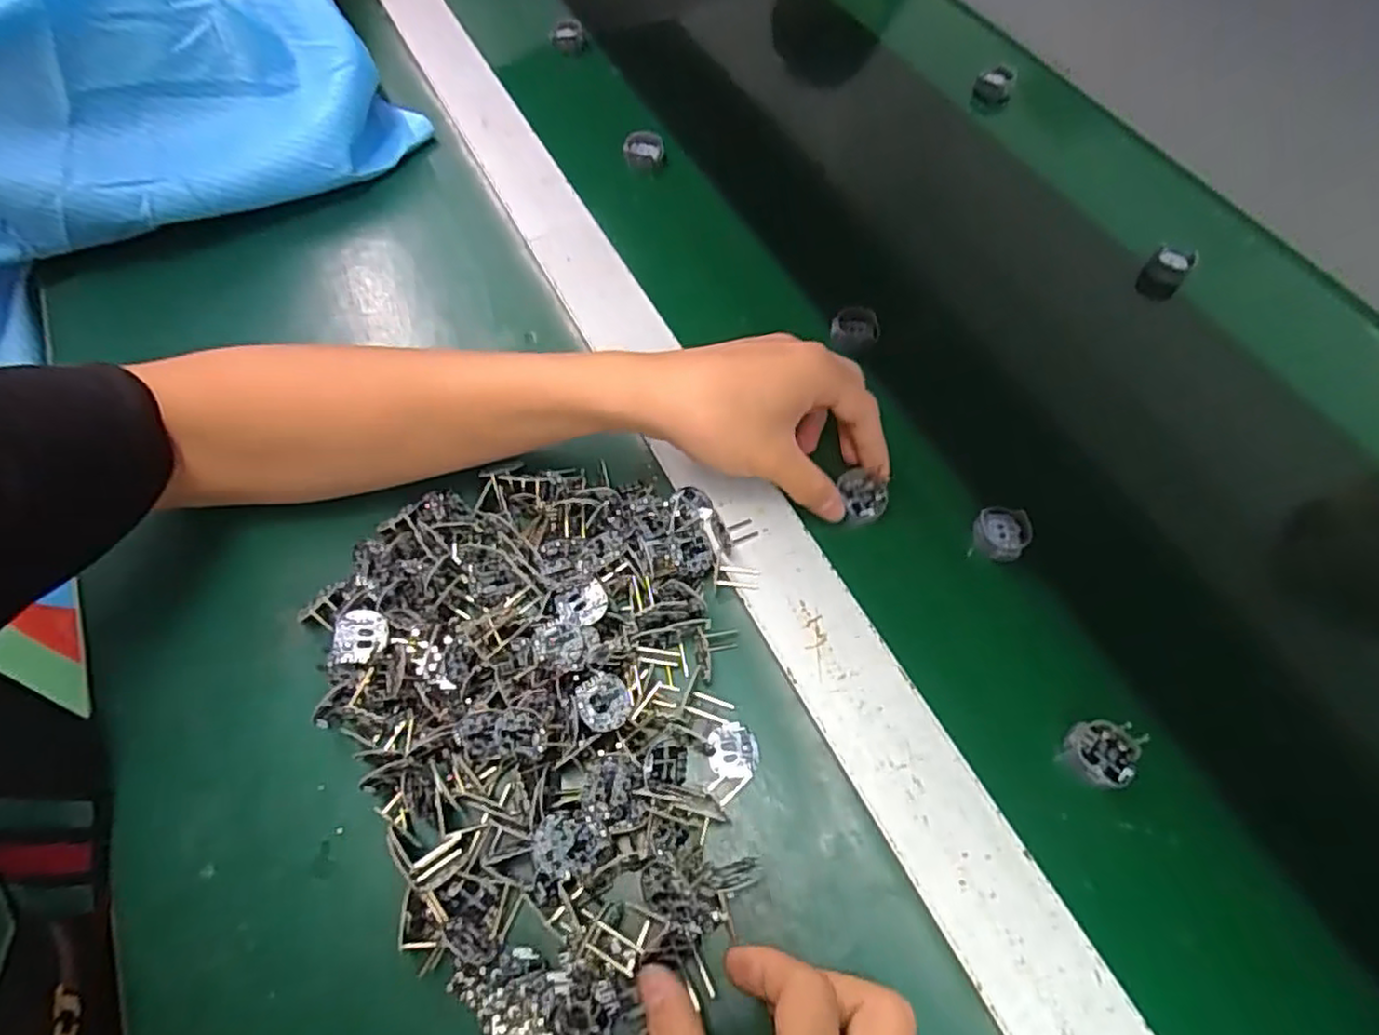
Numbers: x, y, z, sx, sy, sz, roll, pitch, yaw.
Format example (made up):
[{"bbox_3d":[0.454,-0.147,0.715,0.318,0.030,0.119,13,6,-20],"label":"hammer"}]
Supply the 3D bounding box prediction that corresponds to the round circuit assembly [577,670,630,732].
[{"bbox_3d":[-0.037,0.079,0.302,0.022,0.004,0.025,-10,62,-4],"label":"round circuit assembly"}]

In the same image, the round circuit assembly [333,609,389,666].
[{"bbox_3d":[-0.150,0.055,0.321,0.023,0.004,0.024,1,77,-3],"label":"round circuit assembly"}]

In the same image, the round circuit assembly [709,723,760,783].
[{"bbox_3d":[0.020,0.105,0.315,0.021,0.004,0.024,11,63,7],"label":"round circuit assembly"}]

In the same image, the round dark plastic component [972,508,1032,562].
[{"bbox_3d":[0.166,0.008,0.374,0.027,0.010,0.028,-1,62,1],"label":"round dark plastic component"}]

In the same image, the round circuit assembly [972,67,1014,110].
[{"bbox_3d":[0.245,-0.345,0.565,0.027,0.026,0.027,-1,62,1],"label":"round circuit assembly"}]

